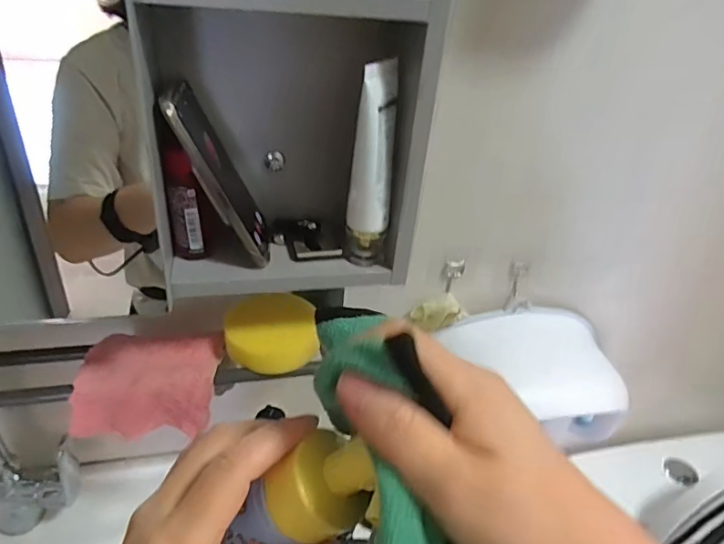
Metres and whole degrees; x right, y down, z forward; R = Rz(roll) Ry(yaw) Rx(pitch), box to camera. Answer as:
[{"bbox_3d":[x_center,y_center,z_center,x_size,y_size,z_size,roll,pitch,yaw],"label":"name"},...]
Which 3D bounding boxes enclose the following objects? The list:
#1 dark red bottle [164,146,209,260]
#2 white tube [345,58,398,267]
[{"bbox_3d":[-0.152,-0.055,0.451,0.023,0.097,0.023,-21,41,-35],"label":"dark red bottle"},{"bbox_3d":[0.009,-0.089,0.454,0.035,0.174,0.051,7,33,2],"label":"white tube"}]

